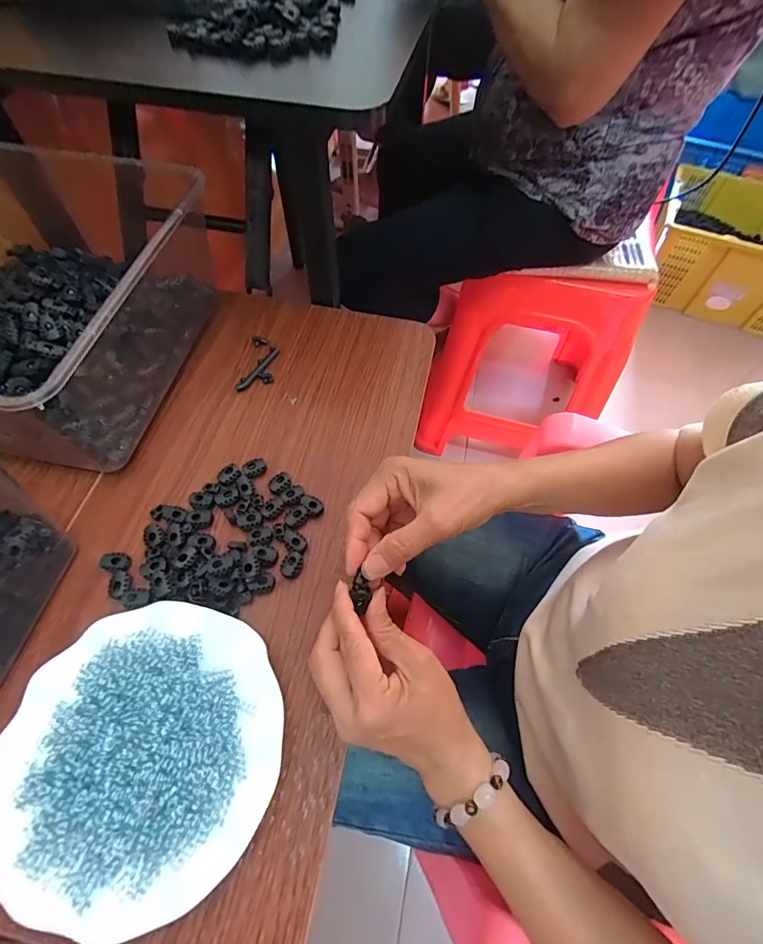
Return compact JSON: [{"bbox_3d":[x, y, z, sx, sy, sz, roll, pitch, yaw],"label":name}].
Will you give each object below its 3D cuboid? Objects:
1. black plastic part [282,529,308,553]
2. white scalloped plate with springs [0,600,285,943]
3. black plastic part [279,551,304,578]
[{"bbox_3d":[-0.078,0.061,0.393,0.024,0.006,0.015,34,64,16],"label":"black plastic part"},{"bbox_3d":[-0.161,0.189,0.305,0.178,0.029,0.177,1,60,-2],"label":"white scalloped plate with springs"},{"bbox_3d":[-0.077,0.080,0.380,0.017,0.009,0.022,14,61,5],"label":"black plastic part"}]

